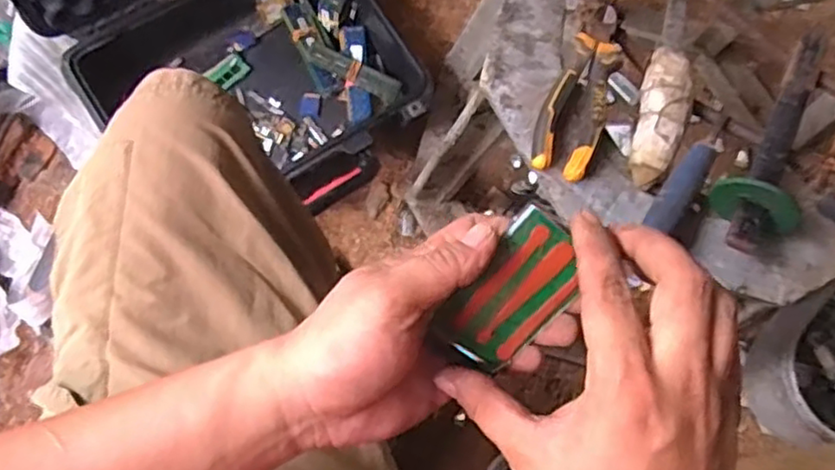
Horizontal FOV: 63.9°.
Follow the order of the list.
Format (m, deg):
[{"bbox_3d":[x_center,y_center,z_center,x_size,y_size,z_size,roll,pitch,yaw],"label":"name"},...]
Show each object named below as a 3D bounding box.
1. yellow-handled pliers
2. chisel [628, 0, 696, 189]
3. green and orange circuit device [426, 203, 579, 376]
[{"bbox_3d":[0.135,-0.119,0.541,0.049,0.019,0.153,22,78,4],"label":"yellow-handled pliers"},{"bbox_3d":[0.211,-0.130,0.560,0.039,0.033,0.199,19,78,4],"label":"chisel"},{"bbox_3d":[0.046,0.029,0.315,0.046,0.005,0.079,32,105,-19],"label":"green and orange circuit device"}]

